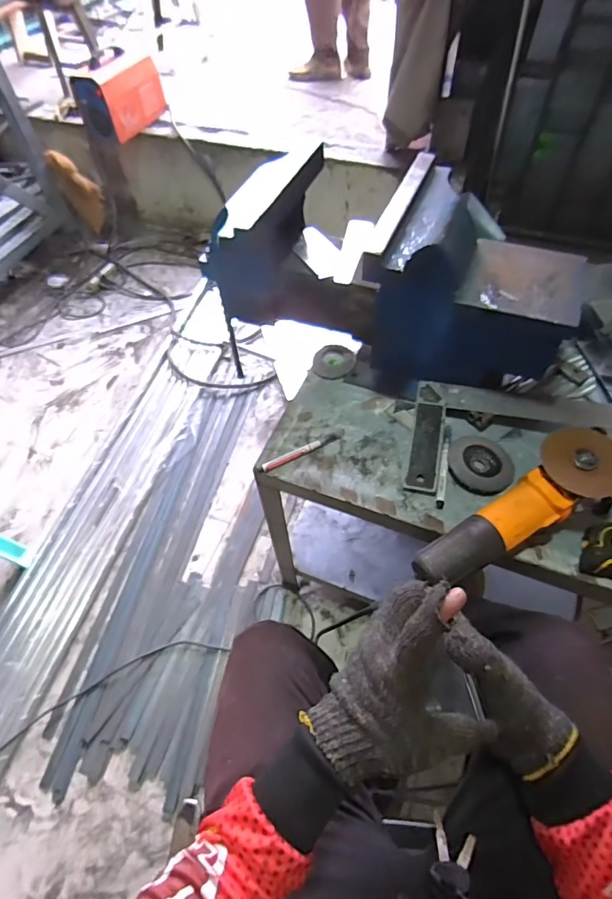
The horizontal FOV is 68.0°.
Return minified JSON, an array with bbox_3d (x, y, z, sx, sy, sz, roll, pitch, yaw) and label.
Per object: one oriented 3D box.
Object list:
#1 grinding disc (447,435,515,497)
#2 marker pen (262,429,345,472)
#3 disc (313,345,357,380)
[{"bbox_3d":[0.255,0.018,0.661,0.095,0.021,0.101,-1,57,1],"label":"grinding disc"},{"bbox_3d":[-0.002,0.000,0.688,0.137,0.008,0.012,-25,59,-14],"label":"marker pen"},{"bbox_3d":[0.049,-0.154,0.787,0.071,0.015,0.068,-1,57,1],"label":"disc"}]

